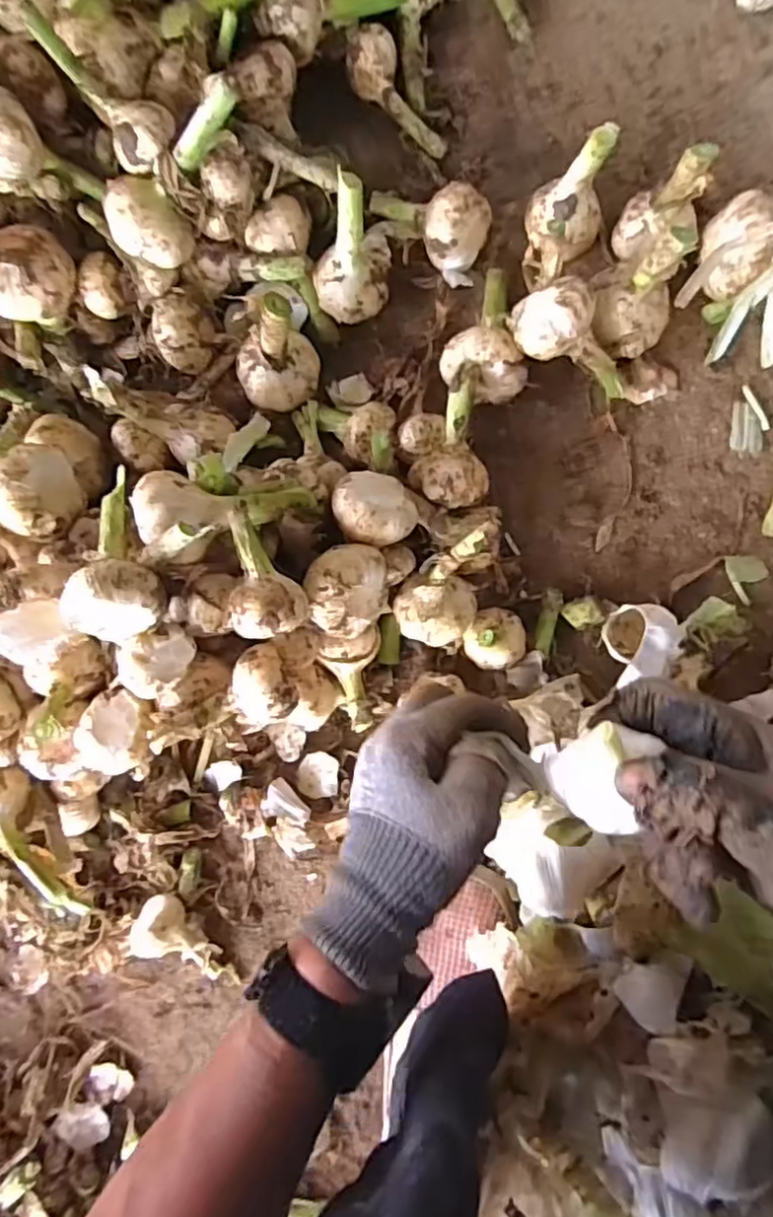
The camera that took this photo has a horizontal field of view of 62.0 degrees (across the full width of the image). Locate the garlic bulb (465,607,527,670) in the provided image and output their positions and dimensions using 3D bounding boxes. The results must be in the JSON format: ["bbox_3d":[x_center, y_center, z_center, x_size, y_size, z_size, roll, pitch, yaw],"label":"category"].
[{"bbox_3d":[0.078,0.022,0.455,0.040,0.056,0.043,-1,85,8],"label":"garlic bulb"}]

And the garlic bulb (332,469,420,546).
[{"bbox_3d":[-0.007,-0.065,0.410,0.046,0.035,0.051,-38,81,4],"label":"garlic bulb"}]

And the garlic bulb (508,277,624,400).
[{"bbox_3d":[0.133,-0.181,0.441,0.043,0.108,0.049,17,91,45],"label":"garlic bulb"}]

